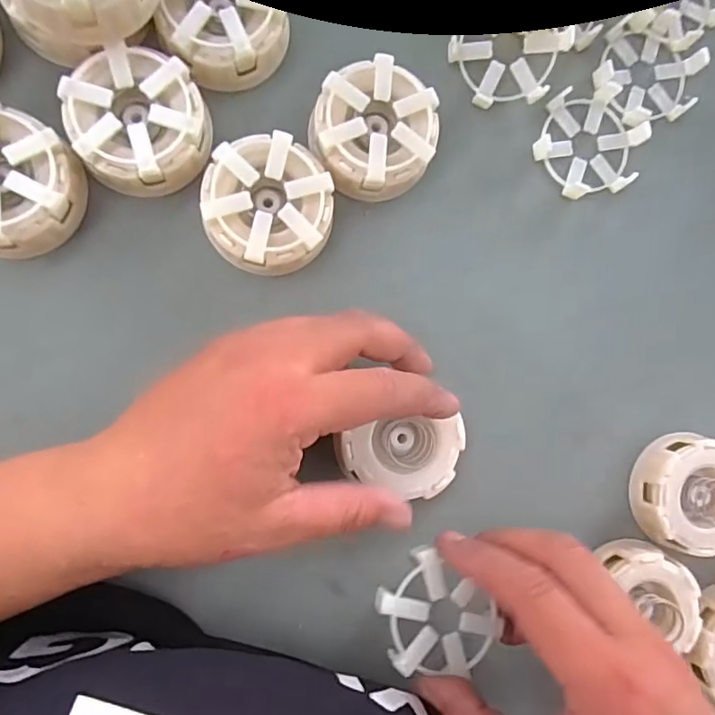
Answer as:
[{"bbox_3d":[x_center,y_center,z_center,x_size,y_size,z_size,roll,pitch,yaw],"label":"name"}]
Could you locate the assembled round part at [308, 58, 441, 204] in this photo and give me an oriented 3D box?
[{"bbox_3d":[0.008,-0.111,0.268,0.059,0.029,0.058,0,88,-8],"label":"assembled round part"}]

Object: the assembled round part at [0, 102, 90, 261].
[{"bbox_3d":[-0.156,-0.077,0.240,0.058,0.029,0.058,0,88,-8],"label":"assembled round part"}]

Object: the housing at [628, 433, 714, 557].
[{"bbox_3d":[0.182,0.074,0.292,0.059,0.027,0.059,0,88,-8],"label":"housing"}]

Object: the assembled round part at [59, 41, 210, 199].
[{"bbox_3d":[-0.100,-0.108,0.251,0.057,0.028,0.059,0,88,-8],"label":"assembled round part"}]

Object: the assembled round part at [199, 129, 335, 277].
[{"bbox_3d":[-0.042,-0.072,0.261,0.058,0.026,0.062,0,88,-8],"label":"assembled round part"}]

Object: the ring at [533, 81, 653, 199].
[{"bbox_3d":[0.125,-0.116,0.291,0.059,0.013,0.055,0,88,-8],"label":"ring"}]

